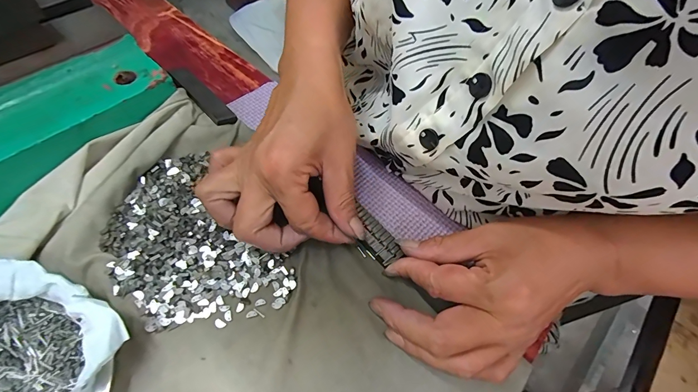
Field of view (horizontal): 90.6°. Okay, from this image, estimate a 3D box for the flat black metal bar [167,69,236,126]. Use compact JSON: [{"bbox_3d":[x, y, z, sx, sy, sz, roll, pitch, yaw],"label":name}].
[{"bbox_3d":[-0.132,-0.091,0.307,0.019,0.011,0.098,-33,63,-24],"label":"flat black metal bar"}]

